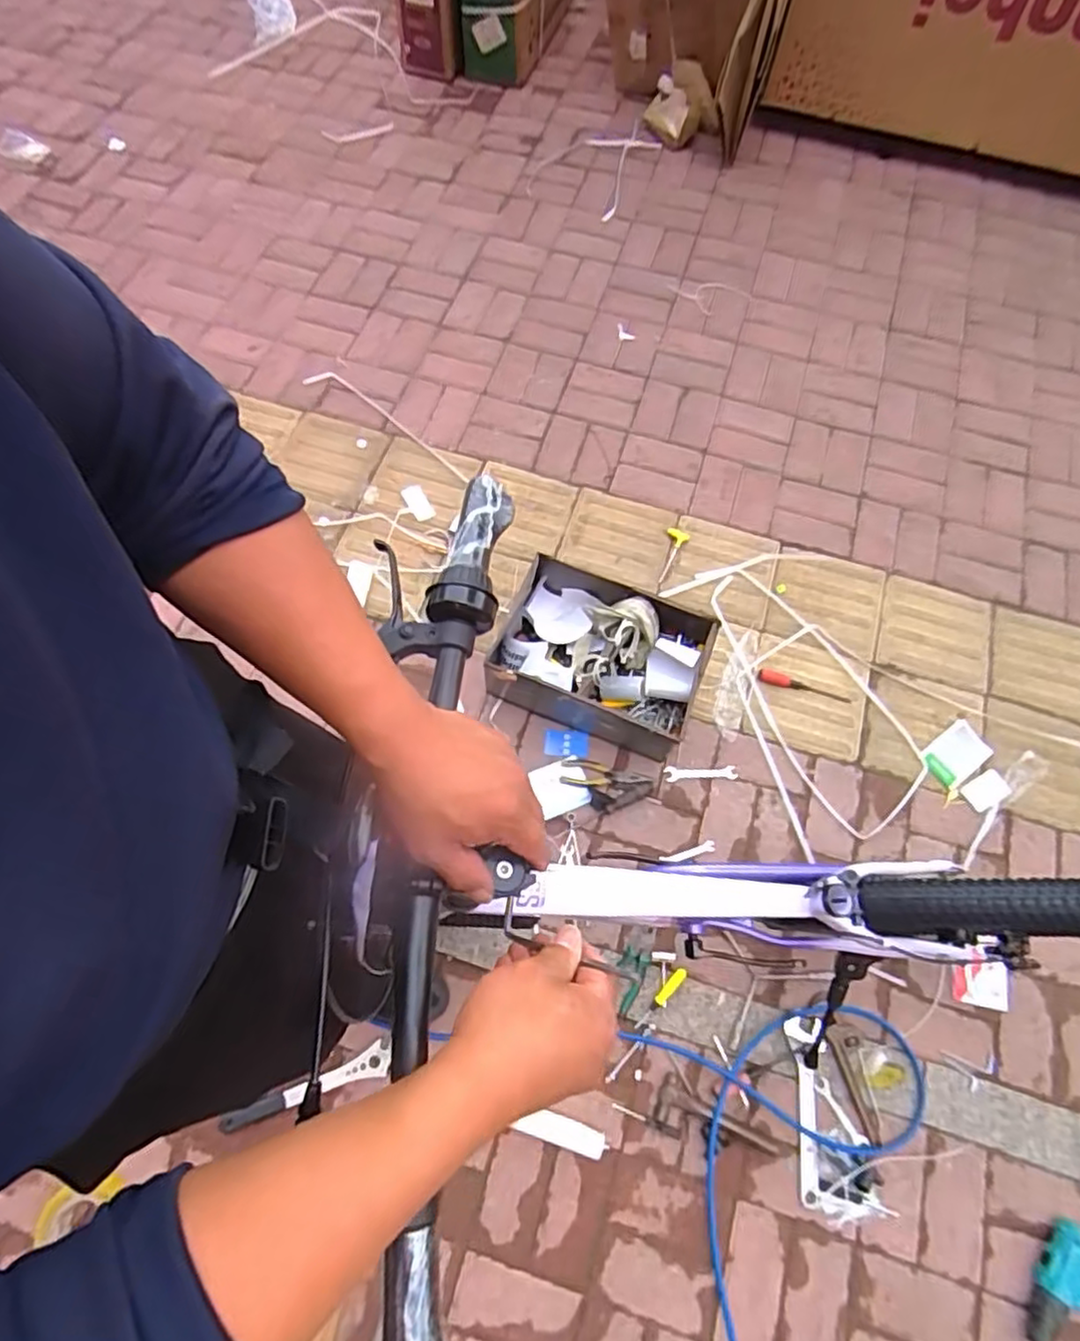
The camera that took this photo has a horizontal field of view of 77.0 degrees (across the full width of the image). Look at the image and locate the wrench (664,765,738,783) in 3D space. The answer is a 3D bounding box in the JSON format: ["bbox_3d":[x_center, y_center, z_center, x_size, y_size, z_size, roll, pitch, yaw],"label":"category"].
[{"bbox_3d":[0.330,0.210,1.395,0.150,0.012,0.033,-3,66,-3],"label":"wrench"}]

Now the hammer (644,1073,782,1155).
[{"bbox_3d":[0.290,0.785,1.150,0.206,0.018,0.090,28,68,10],"label":"hammer"}]

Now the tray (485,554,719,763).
[{"bbox_3d":[0.120,-0.021,1.397,0.408,0.195,0.291,20,67,7],"label":"tray"}]

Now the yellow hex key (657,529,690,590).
[{"bbox_3d":[0.303,-0.262,1.582,0.052,0.017,0.168,19,67,7],"label":"yellow hex key"}]

